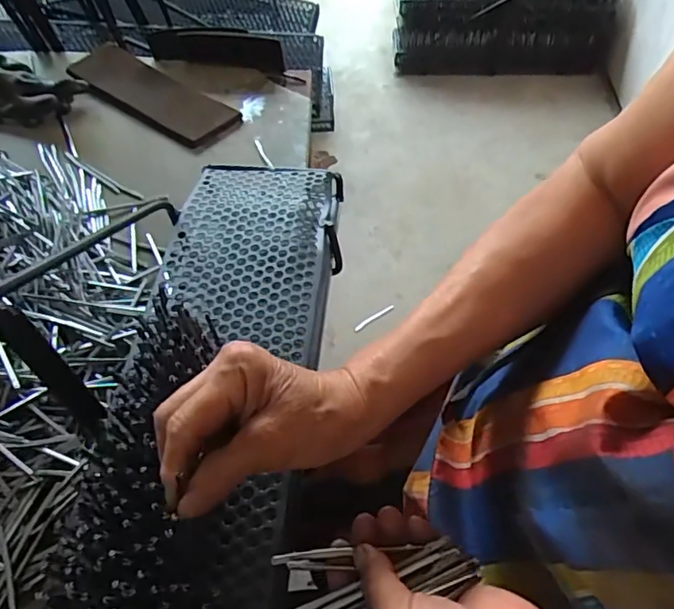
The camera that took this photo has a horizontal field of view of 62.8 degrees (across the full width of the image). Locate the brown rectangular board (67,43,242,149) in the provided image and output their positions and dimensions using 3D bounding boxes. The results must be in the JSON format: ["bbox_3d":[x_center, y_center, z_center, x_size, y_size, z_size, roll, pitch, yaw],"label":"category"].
[{"bbox_3d":[-0.250,-0.286,0.748,0.256,0.019,0.096,30,60,18],"label":"brown rectangular board"}]

